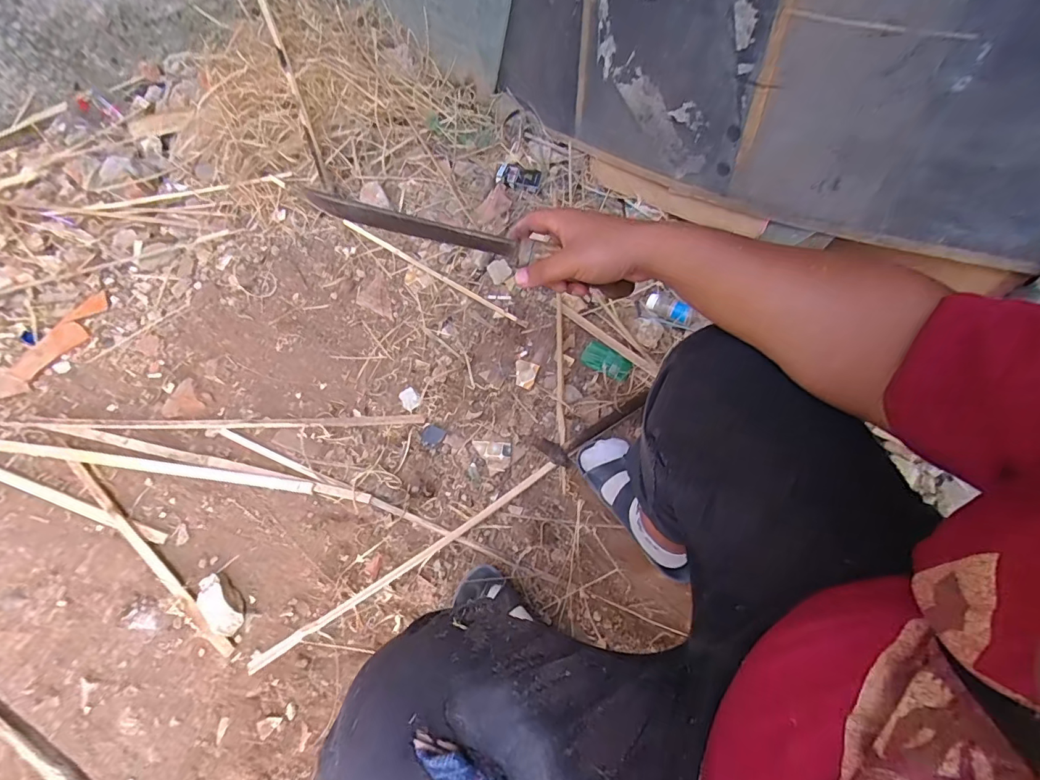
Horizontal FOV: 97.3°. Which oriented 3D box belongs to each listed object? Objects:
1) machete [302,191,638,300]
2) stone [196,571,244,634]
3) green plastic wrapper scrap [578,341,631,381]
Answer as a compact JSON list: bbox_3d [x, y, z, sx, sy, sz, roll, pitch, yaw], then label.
[{"bbox_3d":[-0.045,-0.142,0.454,0.330,0.049,0.017,15,66,-3],"label":"machete"},{"bbox_3d":[-0.472,0.340,0.723,0.046,0.031,0.092,-42,68,-17],"label":"stone"},{"bbox_3d":[0.172,-0.057,0.913,0.097,0.009,0.057,29,69,14],"label":"green plastic wrapper scrap"}]

